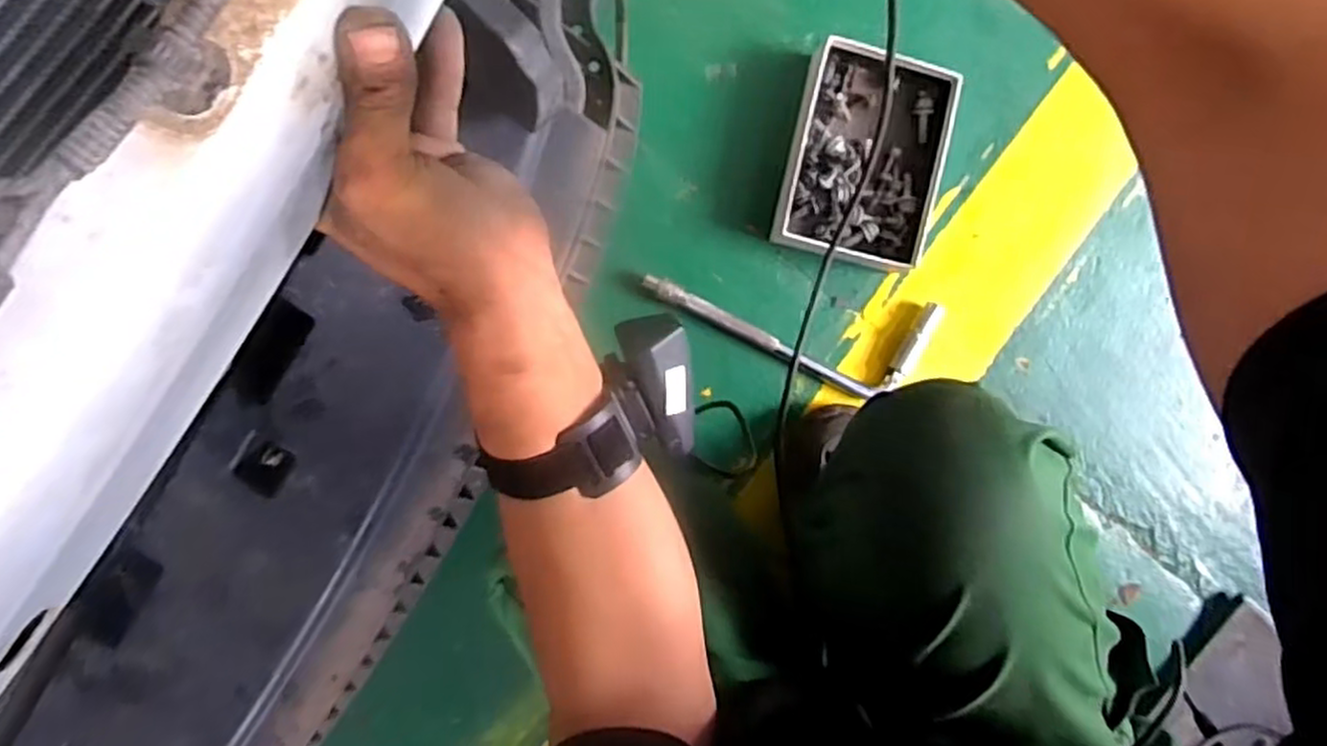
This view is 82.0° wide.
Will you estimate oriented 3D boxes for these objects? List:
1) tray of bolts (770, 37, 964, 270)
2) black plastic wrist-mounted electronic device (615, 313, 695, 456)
[{"bbox_3d":[0.196,-0.212,0.747,0.147,0.045,0.198,11,92,-9],"label":"tray of bolts"},{"bbox_3d":[0.001,0.006,0.377,0.029,0.028,0.073,-18,109,-7],"label":"black plastic wrist-mounted electronic device"}]

